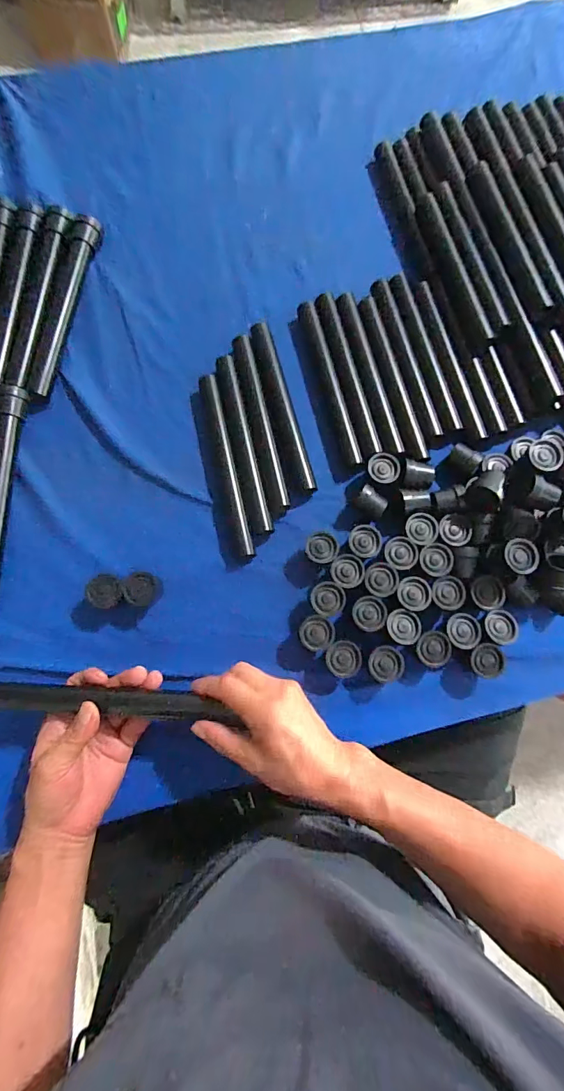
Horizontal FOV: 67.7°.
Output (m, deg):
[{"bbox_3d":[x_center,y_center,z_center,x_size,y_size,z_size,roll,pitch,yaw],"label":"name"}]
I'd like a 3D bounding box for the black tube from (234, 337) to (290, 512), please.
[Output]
[{"bbox_3d":[-0.026,-0.148,0.491,0.021,0.019,0.219,-12,78,-5],"label":"black tube"}]

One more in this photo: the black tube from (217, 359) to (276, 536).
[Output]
[{"bbox_3d":[-0.045,-0.119,0.483,0.022,0.020,0.216,-13,78,-5],"label":"black tube"}]

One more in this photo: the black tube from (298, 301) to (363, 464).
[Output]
[{"bbox_3d":[0.057,-0.199,0.506,0.019,0.019,0.217,-14,79,-6],"label":"black tube"}]

